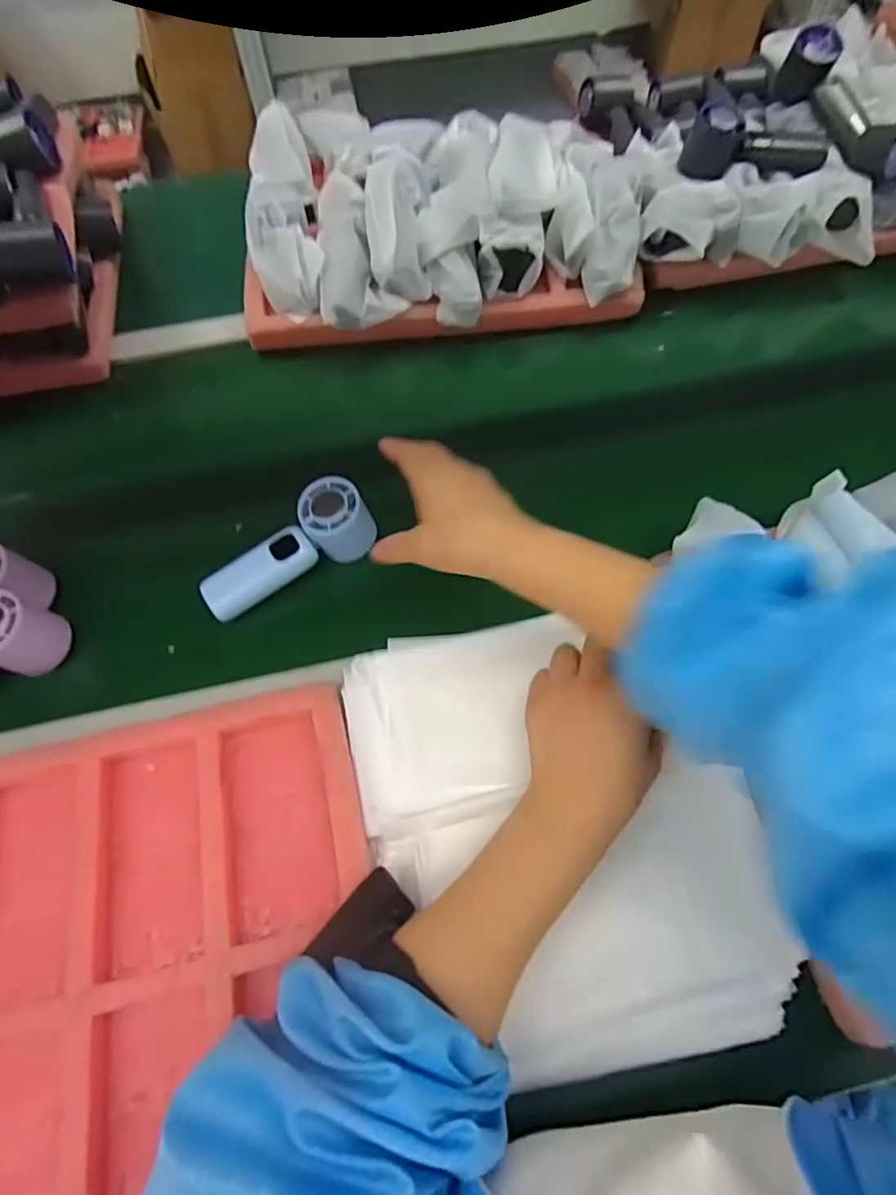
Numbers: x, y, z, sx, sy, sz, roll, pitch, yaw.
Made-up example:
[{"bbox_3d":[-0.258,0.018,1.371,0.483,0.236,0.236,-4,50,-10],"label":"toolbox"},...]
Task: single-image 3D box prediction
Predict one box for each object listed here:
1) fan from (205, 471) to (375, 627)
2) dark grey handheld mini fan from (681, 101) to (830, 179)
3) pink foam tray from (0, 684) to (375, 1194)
[{"bbox_3d":[-0.137,-0.039,0.521,0.152,0.075,0.048,-29,65,-14],"label":"fan"},{"bbox_3d":[0.338,-0.496,0.659,0.151,0.050,0.047,-2,61,-1],"label":"dark grey handheld mini fan"},{"bbox_3d":[-0.253,0.255,0.363,0.432,0.032,0.313,-14,62,-7],"label":"pink foam tray"}]

